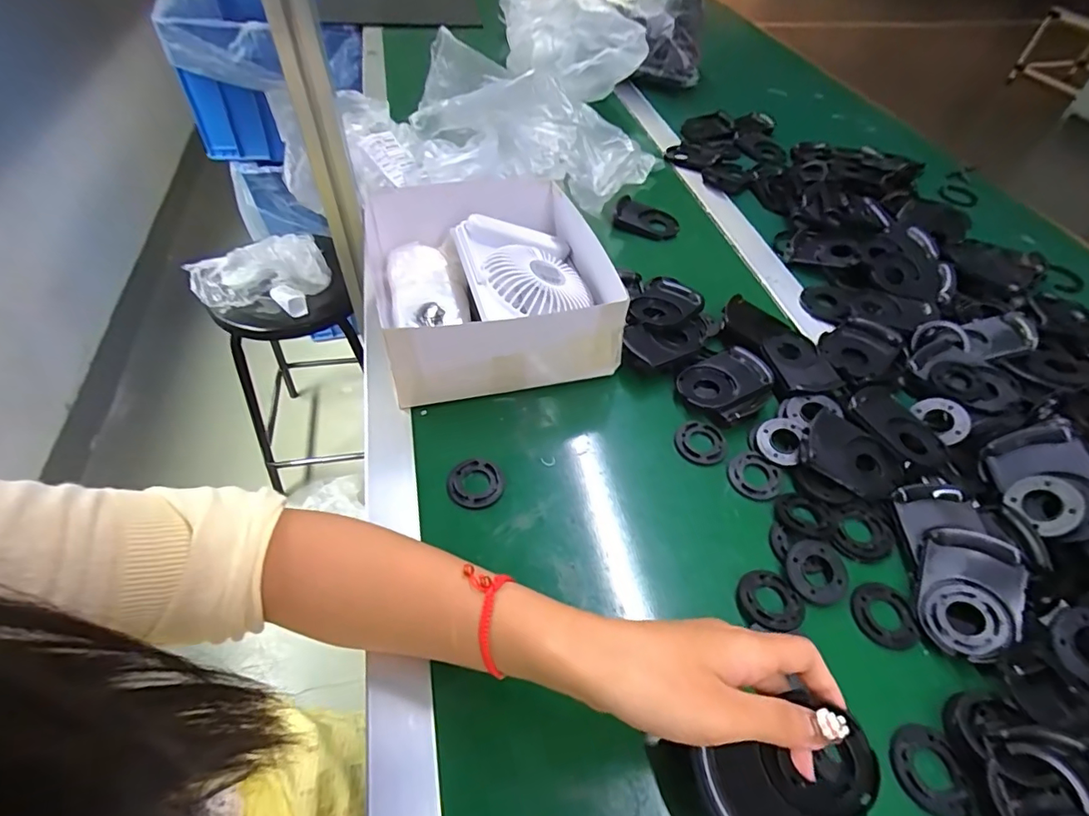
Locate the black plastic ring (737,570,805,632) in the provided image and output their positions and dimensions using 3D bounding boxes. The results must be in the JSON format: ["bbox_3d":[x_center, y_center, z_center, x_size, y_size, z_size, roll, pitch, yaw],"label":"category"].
[{"bbox_3d":[0.157,0.134,0.360,0.043,0.006,0.041,1,51,-2],"label":"black plastic ring"}]

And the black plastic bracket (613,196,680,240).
[{"bbox_3d":[0.131,-0.240,0.657,0.084,0.022,0.045,23,53,16],"label":"black plastic bracket"}]

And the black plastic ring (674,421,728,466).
[{"bbox_3d":[0.135,0.029,0.446,0.044,0.004,0.043,5,51,1],"label":"black plastic ring"}]

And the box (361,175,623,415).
[{"bbox_3d":[-0.053,-0.129,0.509,0.226,0.092,0.245,-12,52,-12],"label":"box"}]

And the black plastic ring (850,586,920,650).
[{"bbox_3d":[0.237,0.145,0.362,0.042,0.004,0.042,1,51,-2],"label":"black plastic ring"}]

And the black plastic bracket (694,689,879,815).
[{"bbox_3d":[0.120,0.181,0.256,0.082,0.012,0.054,-29,63,11],"label":"black plastic bracket"}]

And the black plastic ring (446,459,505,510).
[{"bbox_3d":[-0.054,0.060,0.408,0.044,0.006,0.043,1,51,-2],"label":"black plastic ring"}]

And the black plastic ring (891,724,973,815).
[{"bbox_3d":[0.229,0.216,0.306,0.036,0.009,0.044,-8,51,-9],"label":"black plastic ring"}]

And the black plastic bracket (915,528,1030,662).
[{"bbox_3d":[0.293,0.127,0.355,0.057,0.013,0.085,15,69,30],"label":"black plastic bracket"}]

